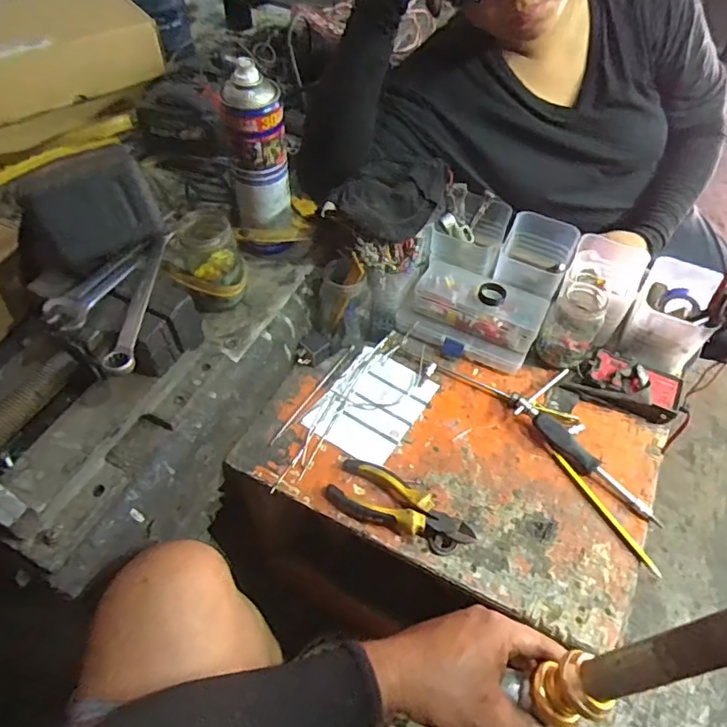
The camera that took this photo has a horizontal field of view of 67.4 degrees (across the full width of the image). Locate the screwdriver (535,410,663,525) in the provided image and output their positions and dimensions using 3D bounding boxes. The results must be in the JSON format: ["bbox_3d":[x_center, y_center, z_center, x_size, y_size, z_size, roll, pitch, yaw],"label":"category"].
[{"bbox_3d":[0.254,0.116,0.603,0.022,0.022,0.162,-38,64,-25],"label":"screwdriver"}]

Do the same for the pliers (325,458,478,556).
[{"bbox_3d":[0.041,0.147,0.575,0.153,0.032,0.060,20,56,12],"label":"pliers"}]

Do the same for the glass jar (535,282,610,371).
[{"bbox_3d":[0.256,-0.044,0.670,0.064,0.095,0.060,1,54,-2],"label":"glass jar"}]

